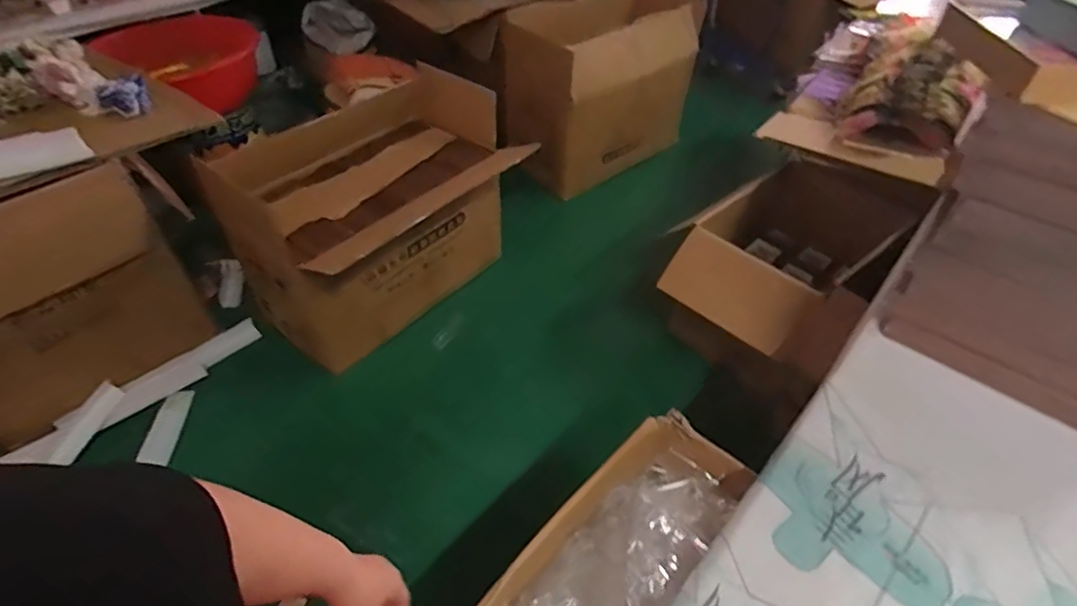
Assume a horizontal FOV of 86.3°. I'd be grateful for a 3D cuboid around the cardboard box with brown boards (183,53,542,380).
[{"bbox_3d":[-0.464,-0.274,1.763,0.523,0.565,0.772,30,52,26],"label":"cardboard box with brown boards"}]

